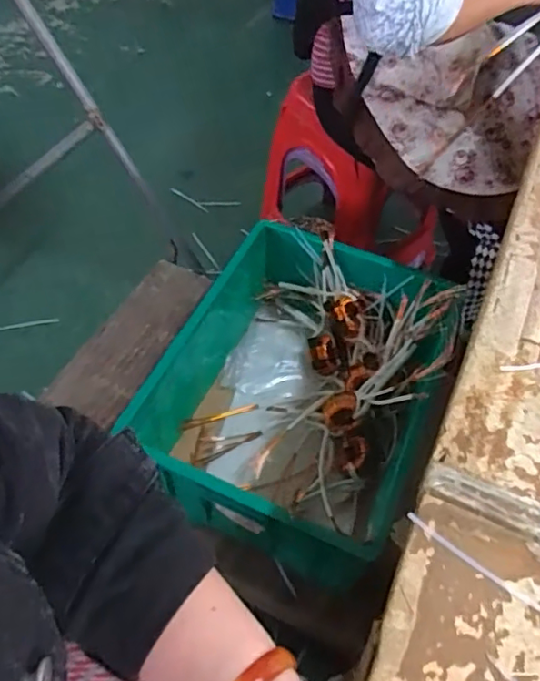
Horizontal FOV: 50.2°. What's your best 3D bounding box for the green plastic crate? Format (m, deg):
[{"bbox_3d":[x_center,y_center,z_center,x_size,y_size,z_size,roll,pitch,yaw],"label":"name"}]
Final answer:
[{"bbox_3d":[0.039,0.077,1.033,0.451,0.226,0.544,21,56,13],"label":"green plastic crate"}]

